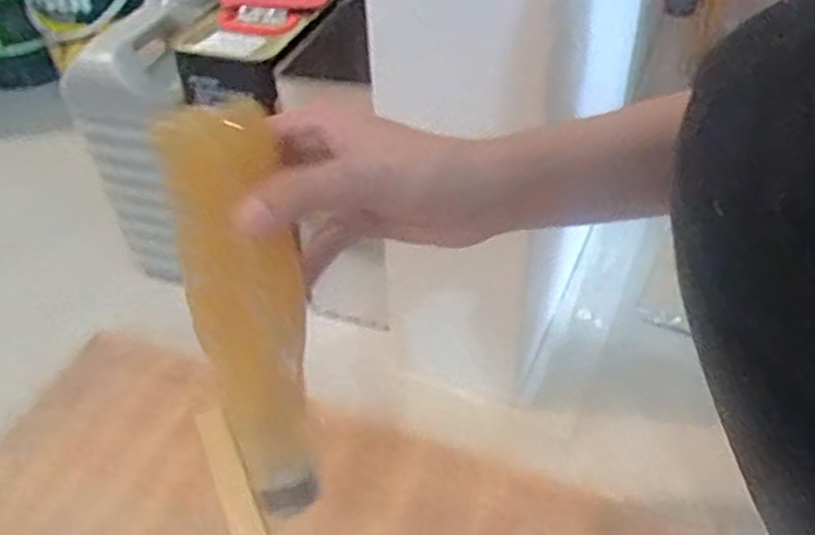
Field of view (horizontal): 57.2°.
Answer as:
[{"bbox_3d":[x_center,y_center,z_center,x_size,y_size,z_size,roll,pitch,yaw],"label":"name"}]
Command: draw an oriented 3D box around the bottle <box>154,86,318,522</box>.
[{"bbox_3d":[-0.069,0.021,0.332,0.047,0.181,0.047,-10,14,-7],"label":"bottle"}]

